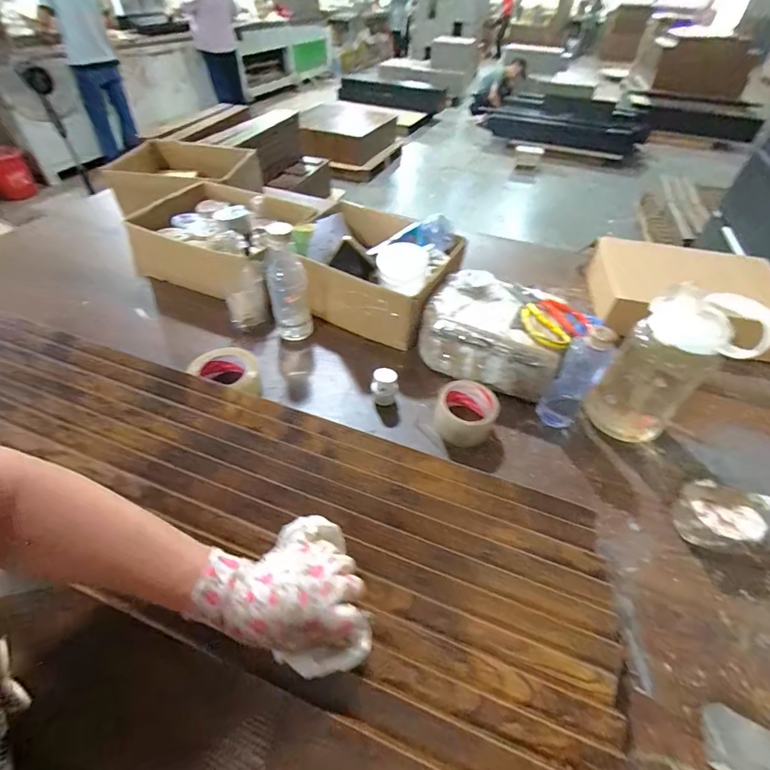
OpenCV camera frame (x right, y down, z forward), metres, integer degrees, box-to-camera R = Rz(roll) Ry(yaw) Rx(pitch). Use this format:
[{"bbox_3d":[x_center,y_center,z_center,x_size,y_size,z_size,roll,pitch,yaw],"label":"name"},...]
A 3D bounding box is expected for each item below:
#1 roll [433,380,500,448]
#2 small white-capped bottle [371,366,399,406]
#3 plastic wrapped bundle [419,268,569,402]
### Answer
[{"bbox_3d":[0.127,0.044,0.606,0.092,0.055,0.088,1,48,-1],"label":"roll"},{"bbox_3d":[-0.001,0.007,0.633,0.043,0.064,0.035,2,48,0],"label":"small white-capped bottle"},{"bbox_3d":[0.193,-0.093,0.689,0.237,0.125,0.178,23,51,17],"label":"plastic wrapped bundle"}]

